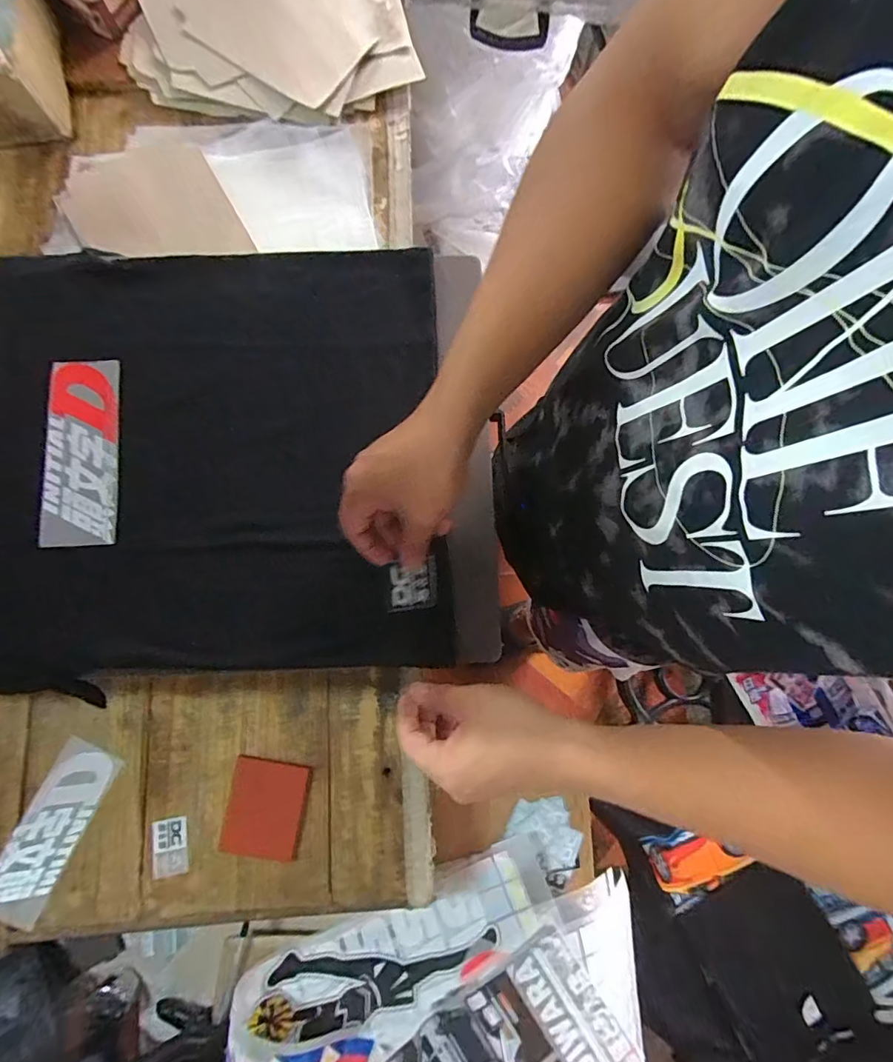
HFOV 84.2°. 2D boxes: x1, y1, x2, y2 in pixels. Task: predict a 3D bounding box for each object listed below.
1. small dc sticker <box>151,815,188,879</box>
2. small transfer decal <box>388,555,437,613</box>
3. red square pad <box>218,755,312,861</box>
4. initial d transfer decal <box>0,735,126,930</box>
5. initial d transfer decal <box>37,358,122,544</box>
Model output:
[{"bbox_3d":[-0.279,0.319,0.499,0.034,0.004,0.052,-6,80,-11],"label":"small dc sticker"},{"bbox_3d":[-0.027,0.042,0.393,0.039,0.004,0.041,-5,101,-15],"label":"small transfer decal"},{"bbox_3d":[-0.185,0.283,0.506,0.077,0.004,0.091,10,79,0],"label":"red square pad"},{"bbox_3d":[-0.394,0.300,0.494,0.063,0.004,0.166,26,79,0],"label":"initial d transfer decal"},{"bbox_3d":[-0.320,-0.070,0.431,0.062,0.007,0.164,-4,80,-2],"label":"initial d transfer decal"}]

